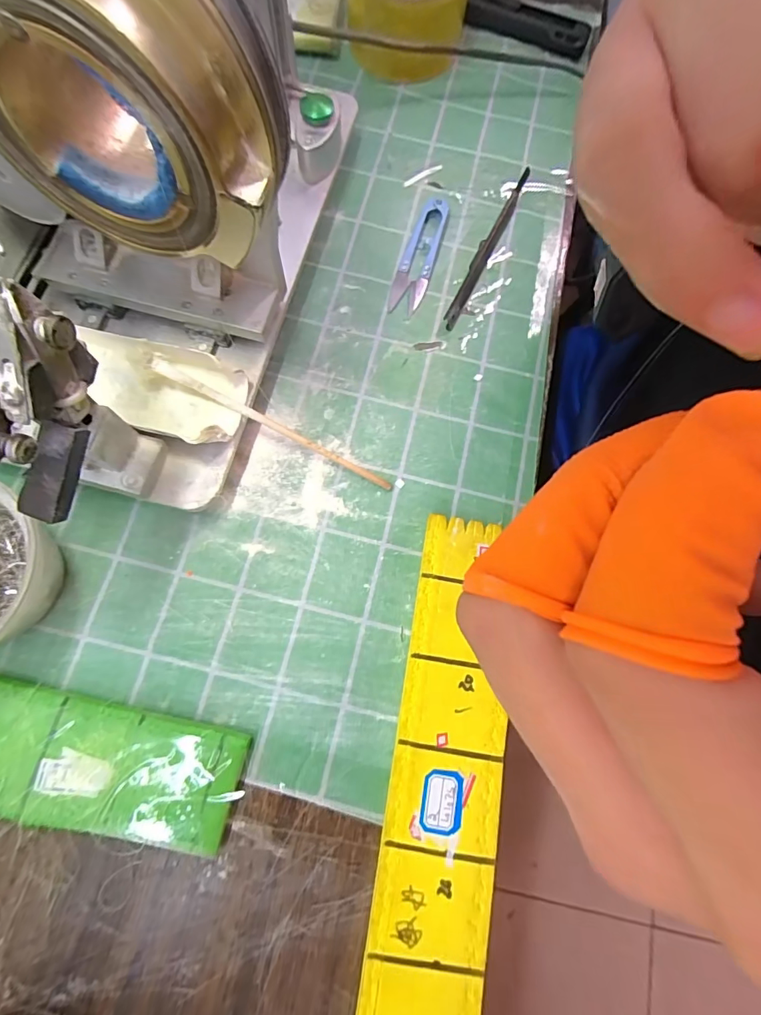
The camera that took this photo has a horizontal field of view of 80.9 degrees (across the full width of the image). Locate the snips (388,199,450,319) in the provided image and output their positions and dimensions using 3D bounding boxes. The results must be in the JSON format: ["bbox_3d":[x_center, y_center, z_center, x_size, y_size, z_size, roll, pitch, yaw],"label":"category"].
[{"bbox_3d":[0.029,-0.187,0.332,0.024,0.008,0.099,17,75,3],"label":"snips"}]

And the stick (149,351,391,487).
[{"bbox_3d":[-0.064,-0.049,0.275,0.156,0.007,0.009,28,75,-9],"label":"stick"}]

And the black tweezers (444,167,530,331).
[{"bbox_3d":[0.082,-0.199,0.335,0.010,0.013,0.158,25,75,5],"label":"black tweezers"}]

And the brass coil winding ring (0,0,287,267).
[{"bbox_3d":[-0.093,-0.147,0.160,0.106,0.099,0.051,14,74,1],"label":"brass coil winding ring"}]

